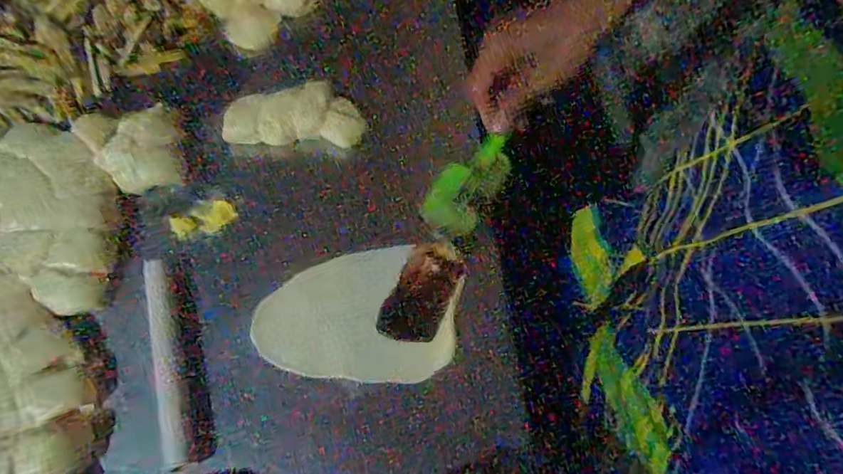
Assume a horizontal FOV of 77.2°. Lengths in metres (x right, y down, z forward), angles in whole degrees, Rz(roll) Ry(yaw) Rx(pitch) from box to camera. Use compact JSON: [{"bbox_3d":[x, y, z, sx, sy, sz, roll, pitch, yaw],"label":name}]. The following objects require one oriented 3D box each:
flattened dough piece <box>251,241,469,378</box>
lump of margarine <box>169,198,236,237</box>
[{"bbox_3d":[-0.054,0.068,0.453,0.169,0.008,0.116,-8,63,-4],"label":"flattened dough piece"},{"bbox_3d":[-0.202,-0.018,0.488,0.055,0.009,0.031,-24,65,-11],"label":"lump of margarine"}]

